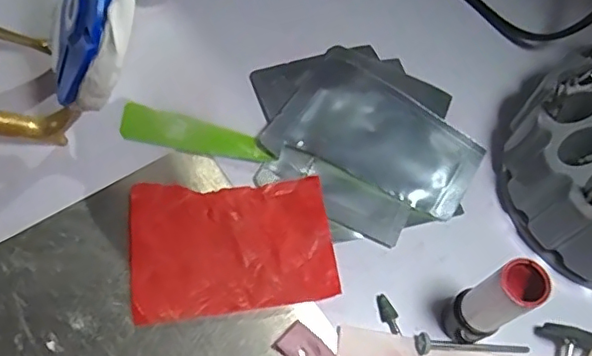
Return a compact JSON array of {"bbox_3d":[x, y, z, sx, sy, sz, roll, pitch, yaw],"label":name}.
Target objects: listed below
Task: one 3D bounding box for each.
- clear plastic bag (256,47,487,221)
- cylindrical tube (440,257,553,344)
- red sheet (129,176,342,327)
[{"bbox_3d":[0.039,-0.020,0.262,0.089,0.008,0.066,30,66,10],"label":"clear plastic bag"},{"bbox_3d":[0.072,0.046,0.206,0.020,0.057,0.017,-27,69,-16],"label":"cylindrical tube"},{"bbox_3d":[-0.026,0.027,0.236,0.081,0.004,0.056,-6,65,-7],"label":"red sheet"}]

